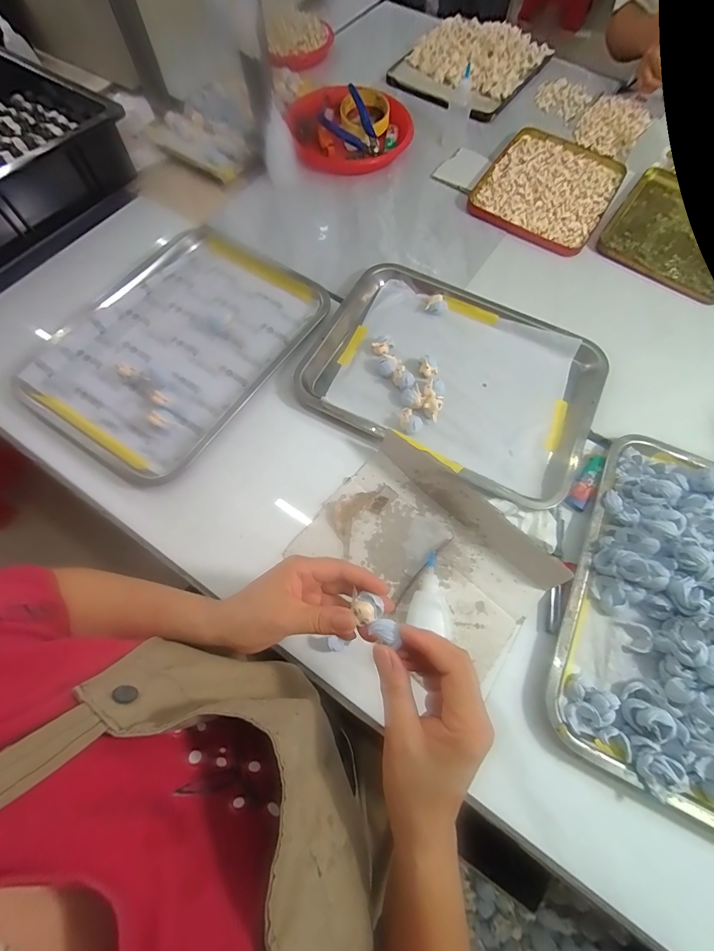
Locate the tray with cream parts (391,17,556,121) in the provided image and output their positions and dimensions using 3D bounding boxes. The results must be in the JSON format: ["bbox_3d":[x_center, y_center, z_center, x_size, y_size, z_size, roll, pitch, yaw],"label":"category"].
[{"bbox_3d":[0.230,-0.840,0.754,0.237,0.024,0.332,34,72,10],"label":"tray with cream parts"}]

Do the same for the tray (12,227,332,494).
[{"bbox_3d":[-0.229,-0.180,0.484,0.260,0.021,0.354,35,72,11],"label":"tray"}]

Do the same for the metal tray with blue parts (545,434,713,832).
[{"bbox_3d":[0.351,0.137,0.362,0.257,0.054,0.349,27,71,8],"label":"metal tray with blue parts"}]

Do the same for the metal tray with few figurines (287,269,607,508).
[{"bbox_3d":[0.129,-0.135,0.479,0.353,0.022,0.268,27,71,8],"label":"metal tray with few figurines"}]

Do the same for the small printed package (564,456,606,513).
[{"bbox_3d":[0.272,0.008,0.436,0.022,0.008,0.075,37,73,11],"label":"small printed package"}]

